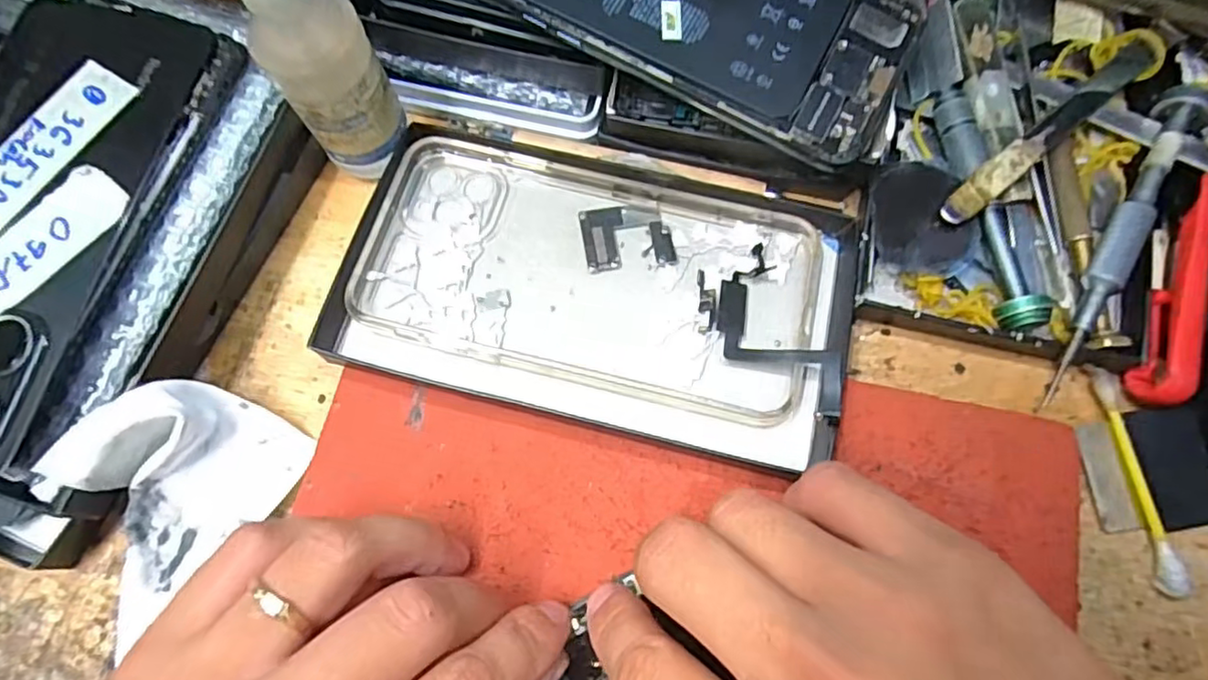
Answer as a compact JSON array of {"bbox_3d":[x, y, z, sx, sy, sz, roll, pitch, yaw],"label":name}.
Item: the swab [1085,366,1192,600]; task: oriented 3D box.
[{"bbox_3d":[0.178,0.046,0.214,0.008,0.008,0.076,-9,74,-2],"label":"swab"}]

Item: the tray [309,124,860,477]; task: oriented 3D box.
[{"bbox_3d":[-0.001,-0.020,0.230,0.175,0.014,0.098,13,75,5],"label":"tray"}]

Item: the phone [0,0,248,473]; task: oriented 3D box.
[{"bbox_3d":[-0.185,-0.042,0.206,0.077,0.009,0.160,12,75,4],"label":"phone"}]

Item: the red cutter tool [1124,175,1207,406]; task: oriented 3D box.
[{"bbox_3d":[0.196,-0.016,0.220,0.012,0.021,0.078,17,75,6],"label":"red cutter tool"}]

